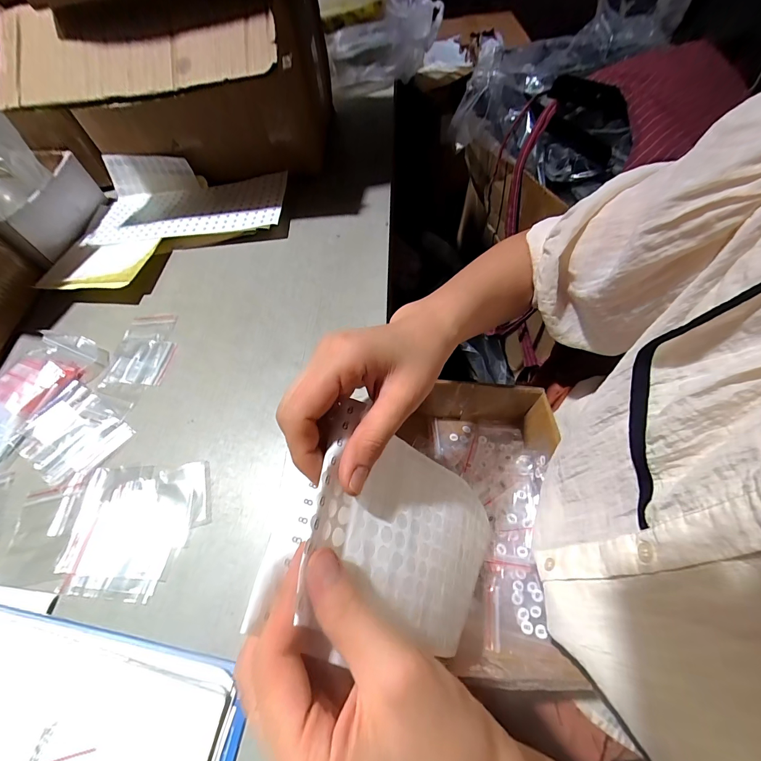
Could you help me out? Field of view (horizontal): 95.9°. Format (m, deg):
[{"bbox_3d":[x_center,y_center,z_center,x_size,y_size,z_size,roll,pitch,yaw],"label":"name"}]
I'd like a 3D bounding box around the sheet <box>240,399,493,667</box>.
[{"bbox_3d":[0.013,0.114,0.240,0.037,0.186,0.129,-19,42,42],"label":"sheet"}]

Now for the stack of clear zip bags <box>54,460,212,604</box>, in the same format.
[{"bbox_3d":[-0.183,0.109,0.258,0.104,0.004,0.093,-4,58,2],"label":"stack of clear zip bags"}]

